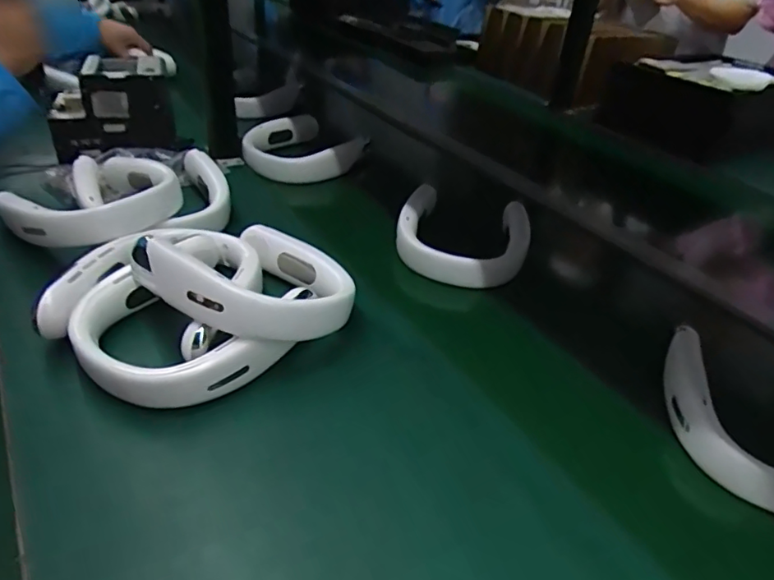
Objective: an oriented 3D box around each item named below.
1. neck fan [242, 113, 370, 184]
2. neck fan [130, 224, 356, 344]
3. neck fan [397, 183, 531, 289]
[{"bbox_3d":[-0.159,-0.259,0.958,0.175,0.061,0.178,23,40,23],"label":"neck fan"},{"bbox_3d":[-0.143,-0.011,0.562,0.182,0.062,0.208,-4,29,-46],"label":"neck fan"},{"bbox_3d":[0.107,-0.075,0.748,0.172,0.054,0.169,9,37,6],"label":"neck fan"}]

